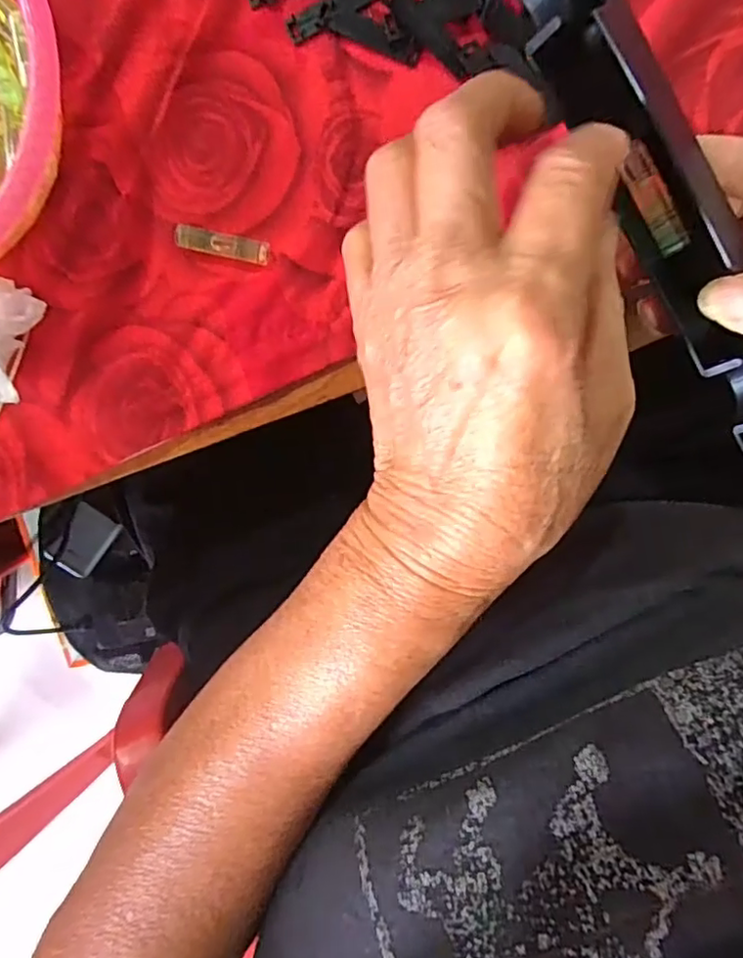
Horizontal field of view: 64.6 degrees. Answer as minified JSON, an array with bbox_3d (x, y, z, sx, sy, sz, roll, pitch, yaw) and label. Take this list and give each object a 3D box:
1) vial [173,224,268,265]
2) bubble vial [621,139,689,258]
[{"bbox_3d":[-0.066,-0.104,0.261,0.040,0.006,0.010,11,98,-4],"label":"vial"},{"bbox_3d":[0.099,-0.098,0.206,0.009,0.007,0.039,-29,101,2],"label":"bubble vial"}]

